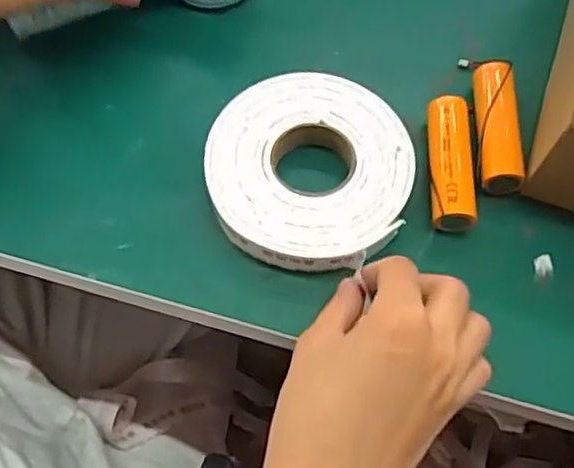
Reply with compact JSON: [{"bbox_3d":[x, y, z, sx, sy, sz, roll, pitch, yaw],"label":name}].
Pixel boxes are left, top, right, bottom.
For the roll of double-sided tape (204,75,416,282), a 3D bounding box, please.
[{"bbox_3d":[0.011,-0.034,0.339,0.102,0.016,0.105,1,64,-2],"label":"roll of double-sided tape"}]

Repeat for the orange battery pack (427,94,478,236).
[{"bbox_3d":[0.085,-0.038,0.343,0.022,0.018,0.071,2,64,-1],"label":"orange battery pack"}]

